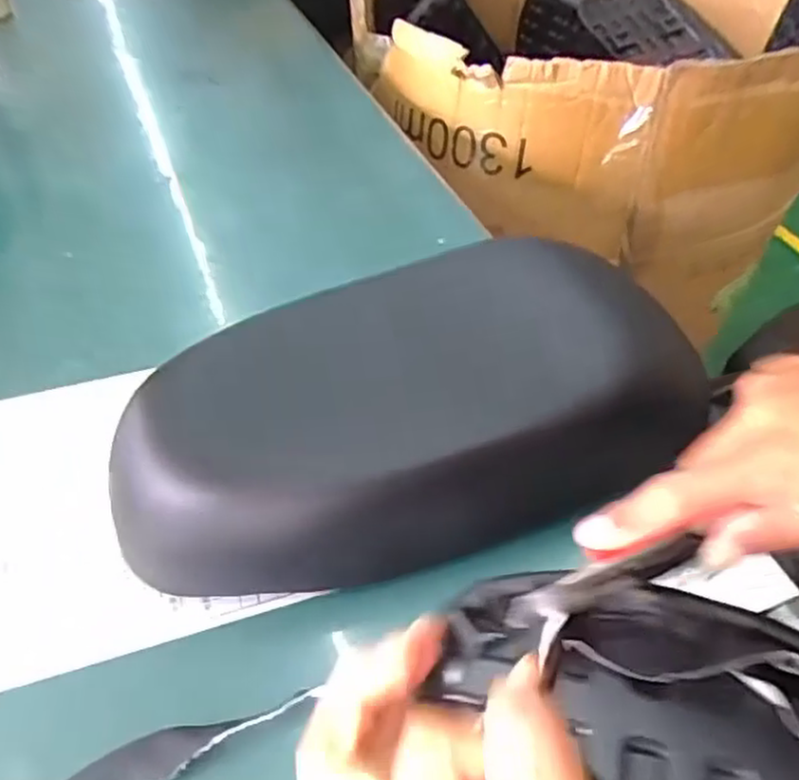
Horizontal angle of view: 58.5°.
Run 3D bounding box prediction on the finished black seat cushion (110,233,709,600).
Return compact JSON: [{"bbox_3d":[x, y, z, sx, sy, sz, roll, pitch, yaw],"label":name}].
[{"bbox_3d":[0.000,0.014,0.434,0.329,0.092,0.167,-14,50,-13],"label":"finished black seat cushion"}]

